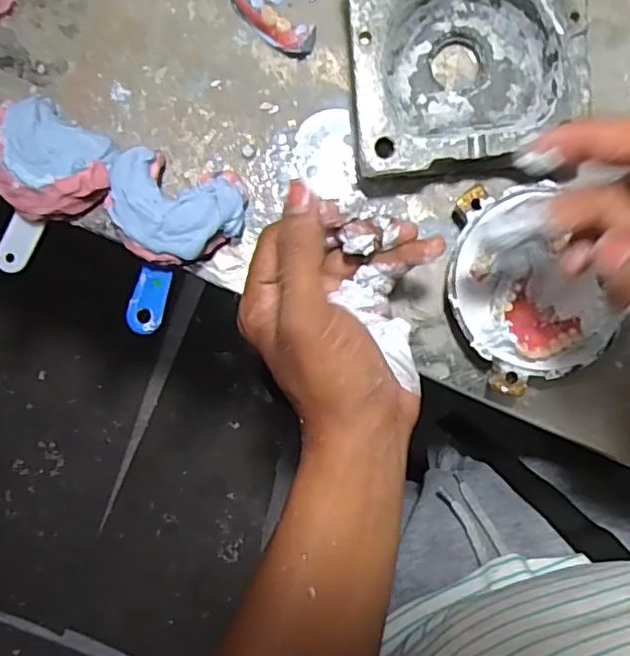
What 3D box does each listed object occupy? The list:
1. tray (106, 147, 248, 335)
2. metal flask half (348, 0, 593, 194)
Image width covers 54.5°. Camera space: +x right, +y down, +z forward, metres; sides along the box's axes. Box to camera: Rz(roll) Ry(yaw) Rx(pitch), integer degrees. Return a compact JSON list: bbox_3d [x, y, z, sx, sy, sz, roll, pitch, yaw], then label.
[{"bbox_3d":[-0.082,-0.048,0.362,0.074,0.035,0.103,7,94,0],"label":"tray"},{"bbox_3d":[0.084,-0.146,0.348,0.125,0.043,0.115,-5,94,1],"label":"metal flask half"}]

